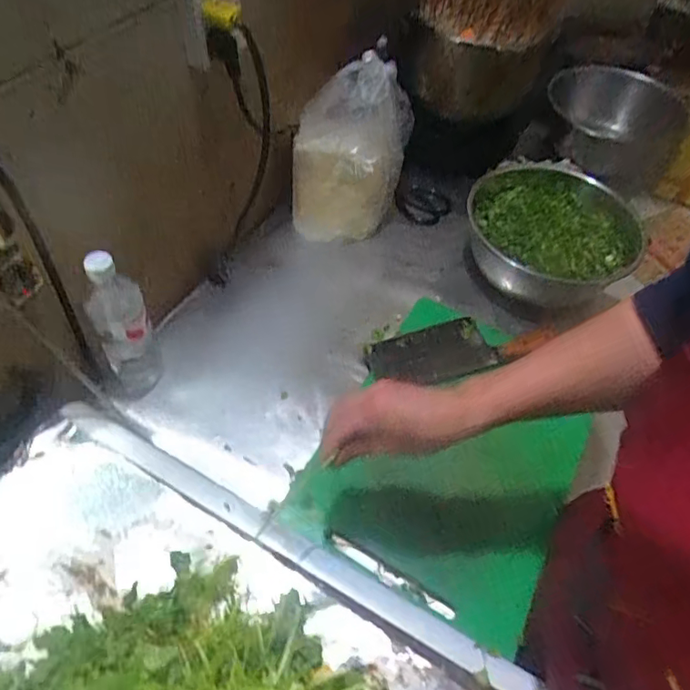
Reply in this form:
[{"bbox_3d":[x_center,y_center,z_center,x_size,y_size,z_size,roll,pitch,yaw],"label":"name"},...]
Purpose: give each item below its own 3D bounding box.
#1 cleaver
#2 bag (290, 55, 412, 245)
[{"bbox_3d":[0.182,0.002,0.874,0.288,0.019,0.104,-18,60,-5],"label":"cleaver"},{"bbox_3d":[0.013,-0.338,0.951,0.208,0.290,0.155,6,52,1],"label":"bag"}]

